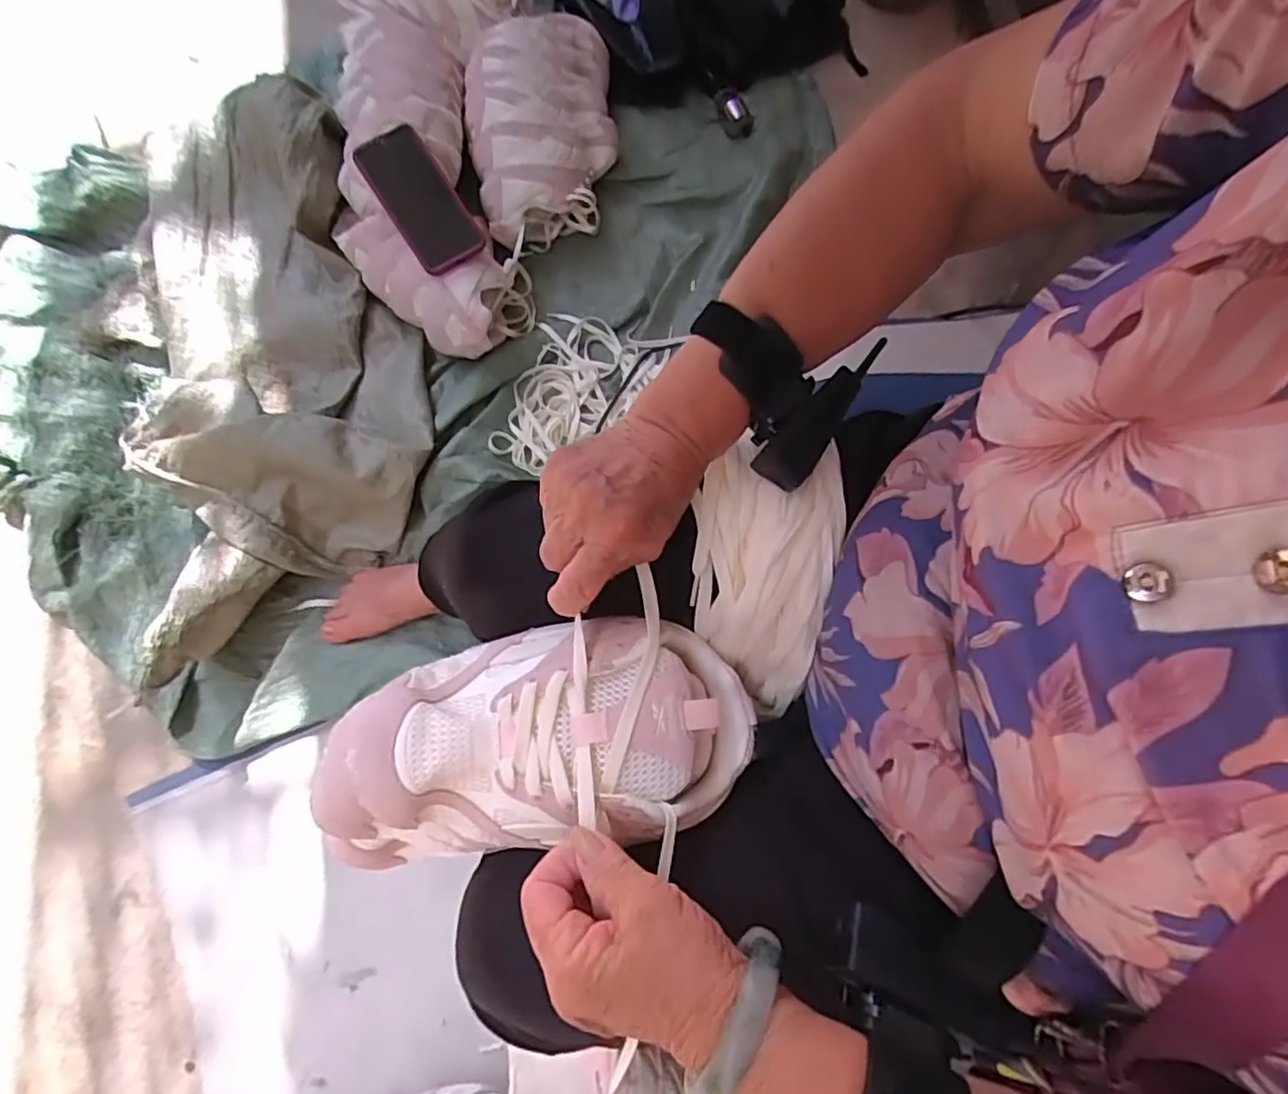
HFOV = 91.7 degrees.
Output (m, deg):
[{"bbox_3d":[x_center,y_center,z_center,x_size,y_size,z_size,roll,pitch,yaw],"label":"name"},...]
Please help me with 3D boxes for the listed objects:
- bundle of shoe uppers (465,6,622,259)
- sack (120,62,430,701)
[{"bbox_3d":[-0.144,-0.600,0.893,0.197,0.123,0.349,-5,75,-1],"label":"bundle of shoe uppers"},{"bbox_3d":[-0.456,-0.229,0.759,0.325,0.118,0.679,-18,76,-4],"label":"sack"}]

